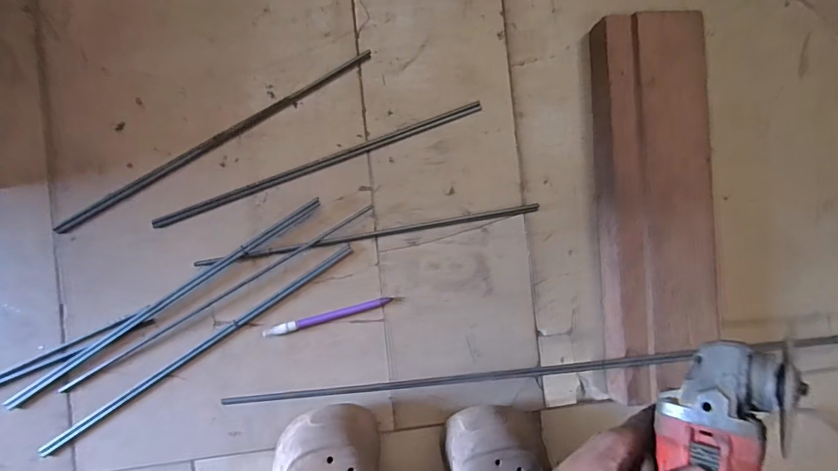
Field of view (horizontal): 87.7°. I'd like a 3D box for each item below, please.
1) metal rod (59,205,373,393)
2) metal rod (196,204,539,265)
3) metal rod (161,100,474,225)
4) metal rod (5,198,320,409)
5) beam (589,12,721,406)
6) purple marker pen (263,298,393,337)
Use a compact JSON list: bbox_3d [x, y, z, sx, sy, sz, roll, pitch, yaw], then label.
[{"bbox_3d":[-0.223,0.068,0.490,0.386,0.005,0.008,-31,91,-5],"label":"metal rod"},{"bbox_3d":[-0.053,-0.002,0.507,0.390,0.010,0.009,-10,90,-5],"label":"metal rod"},{"bbox_3d":[-0.111,-0.086,0.506,0.387,0.011,0.013,-21,91,-5],"label":"metal rod"},{"bbox_3d":[-0.277,0.071,0.481,0.391,0.013,0.011,-35,92,-5],"label":"metal rod"},{"bbox_3d":[0.279,-0.034,0.514,0.120,0.052,0.430,-2,89,-5],"label":"beam"},{"bbox_3d":[-0.103,0.093,0.500,0.144,0.013,0.011,-14,90,-5],"label":"purple marker pen"}]

